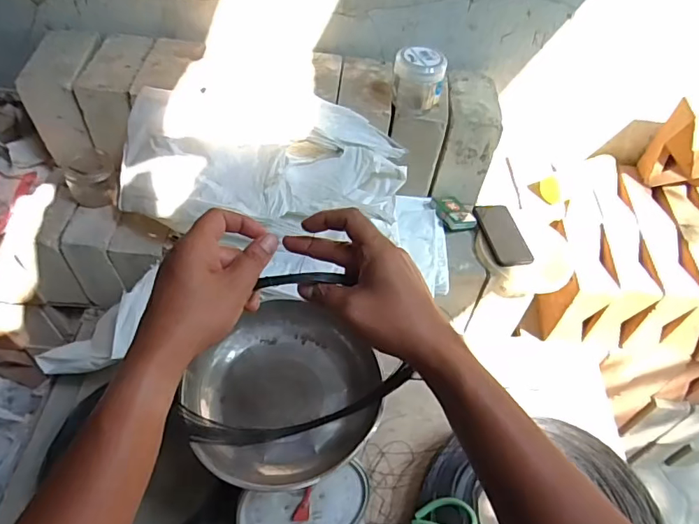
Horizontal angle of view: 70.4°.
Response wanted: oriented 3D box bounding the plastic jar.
[{"bbox_3d":[0.128,-0.343,0.920,0.091,0.109,0.087,3,48,-3],"label":"plastic jar"}]

